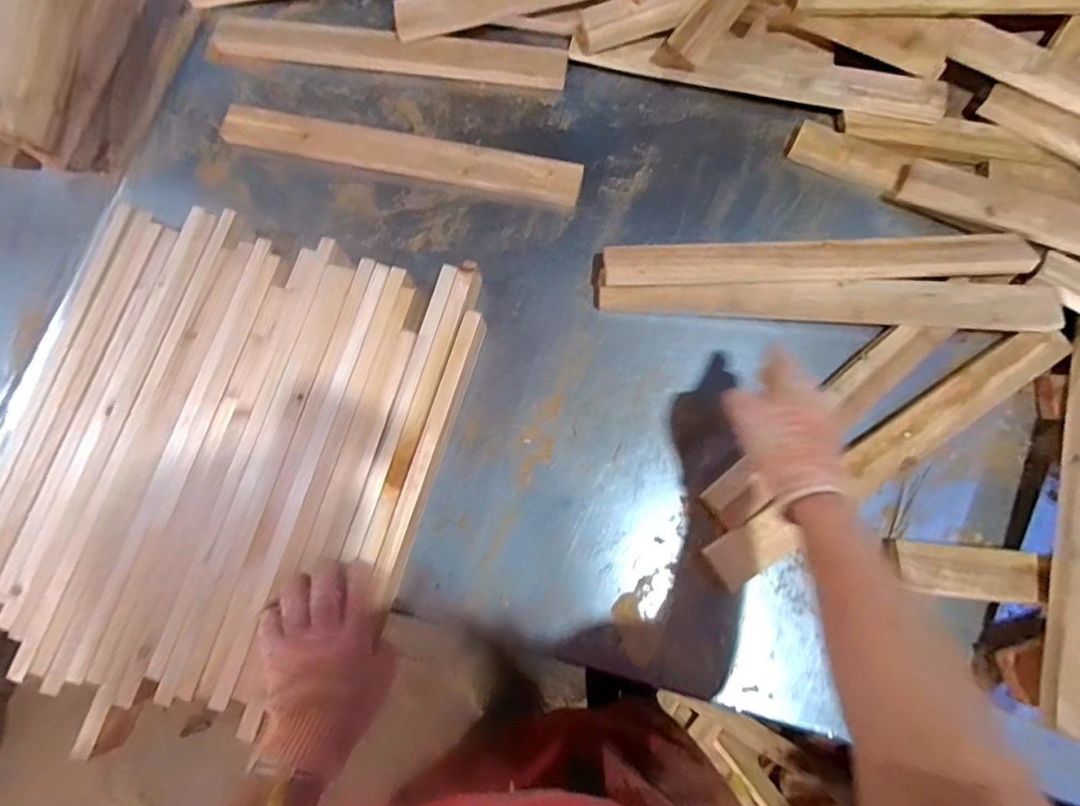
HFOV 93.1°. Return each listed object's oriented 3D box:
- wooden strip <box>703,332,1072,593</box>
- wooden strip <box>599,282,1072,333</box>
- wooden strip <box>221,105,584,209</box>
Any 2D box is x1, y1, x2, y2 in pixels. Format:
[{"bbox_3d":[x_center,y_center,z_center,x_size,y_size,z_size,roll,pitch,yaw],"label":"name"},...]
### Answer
[{"bbox_3d":[0.402,0.053,0.578,0.493,0.022,0.058,-32,79,-7],"label":"wooden strip"},{"bbox_3d":[0.331,-0.123,0.611,0.514,0.042,0.060,4,77,1],"label":"wooden strip"},{"bbox_3d":[-0.182,-0.324,0.669,0.473,0.028,0.055,12,77,3],"label":"wooden strip"}]

